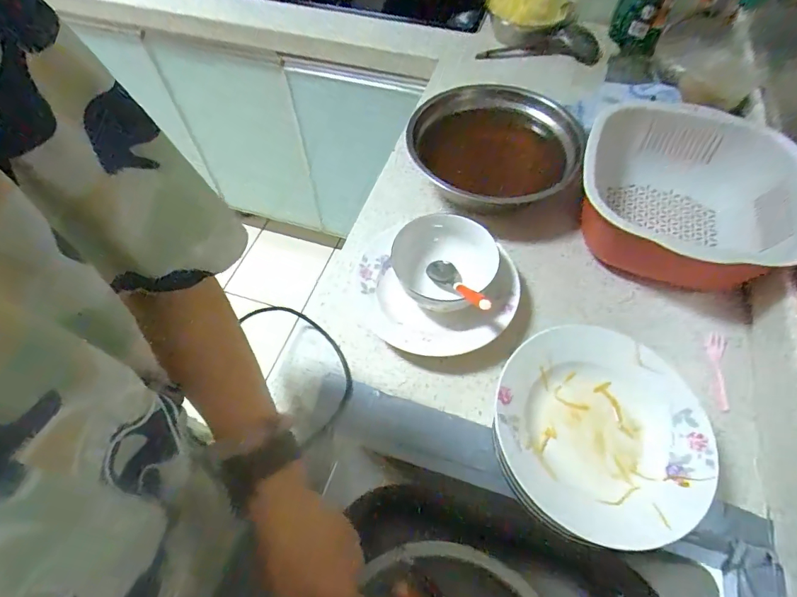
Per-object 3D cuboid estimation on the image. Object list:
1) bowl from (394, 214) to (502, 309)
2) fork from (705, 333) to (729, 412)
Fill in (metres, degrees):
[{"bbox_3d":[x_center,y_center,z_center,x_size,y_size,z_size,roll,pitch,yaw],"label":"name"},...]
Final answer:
[{"bbox_3d":[0.055,-0.052,0.537,0.113,0.049,0.102,-24,61,-13],"label":"bowl"},{"bbox_3d":[0.369,0.083,0.505,0.020,0.009,0.092,14,59,9],"label":"fork"}]

